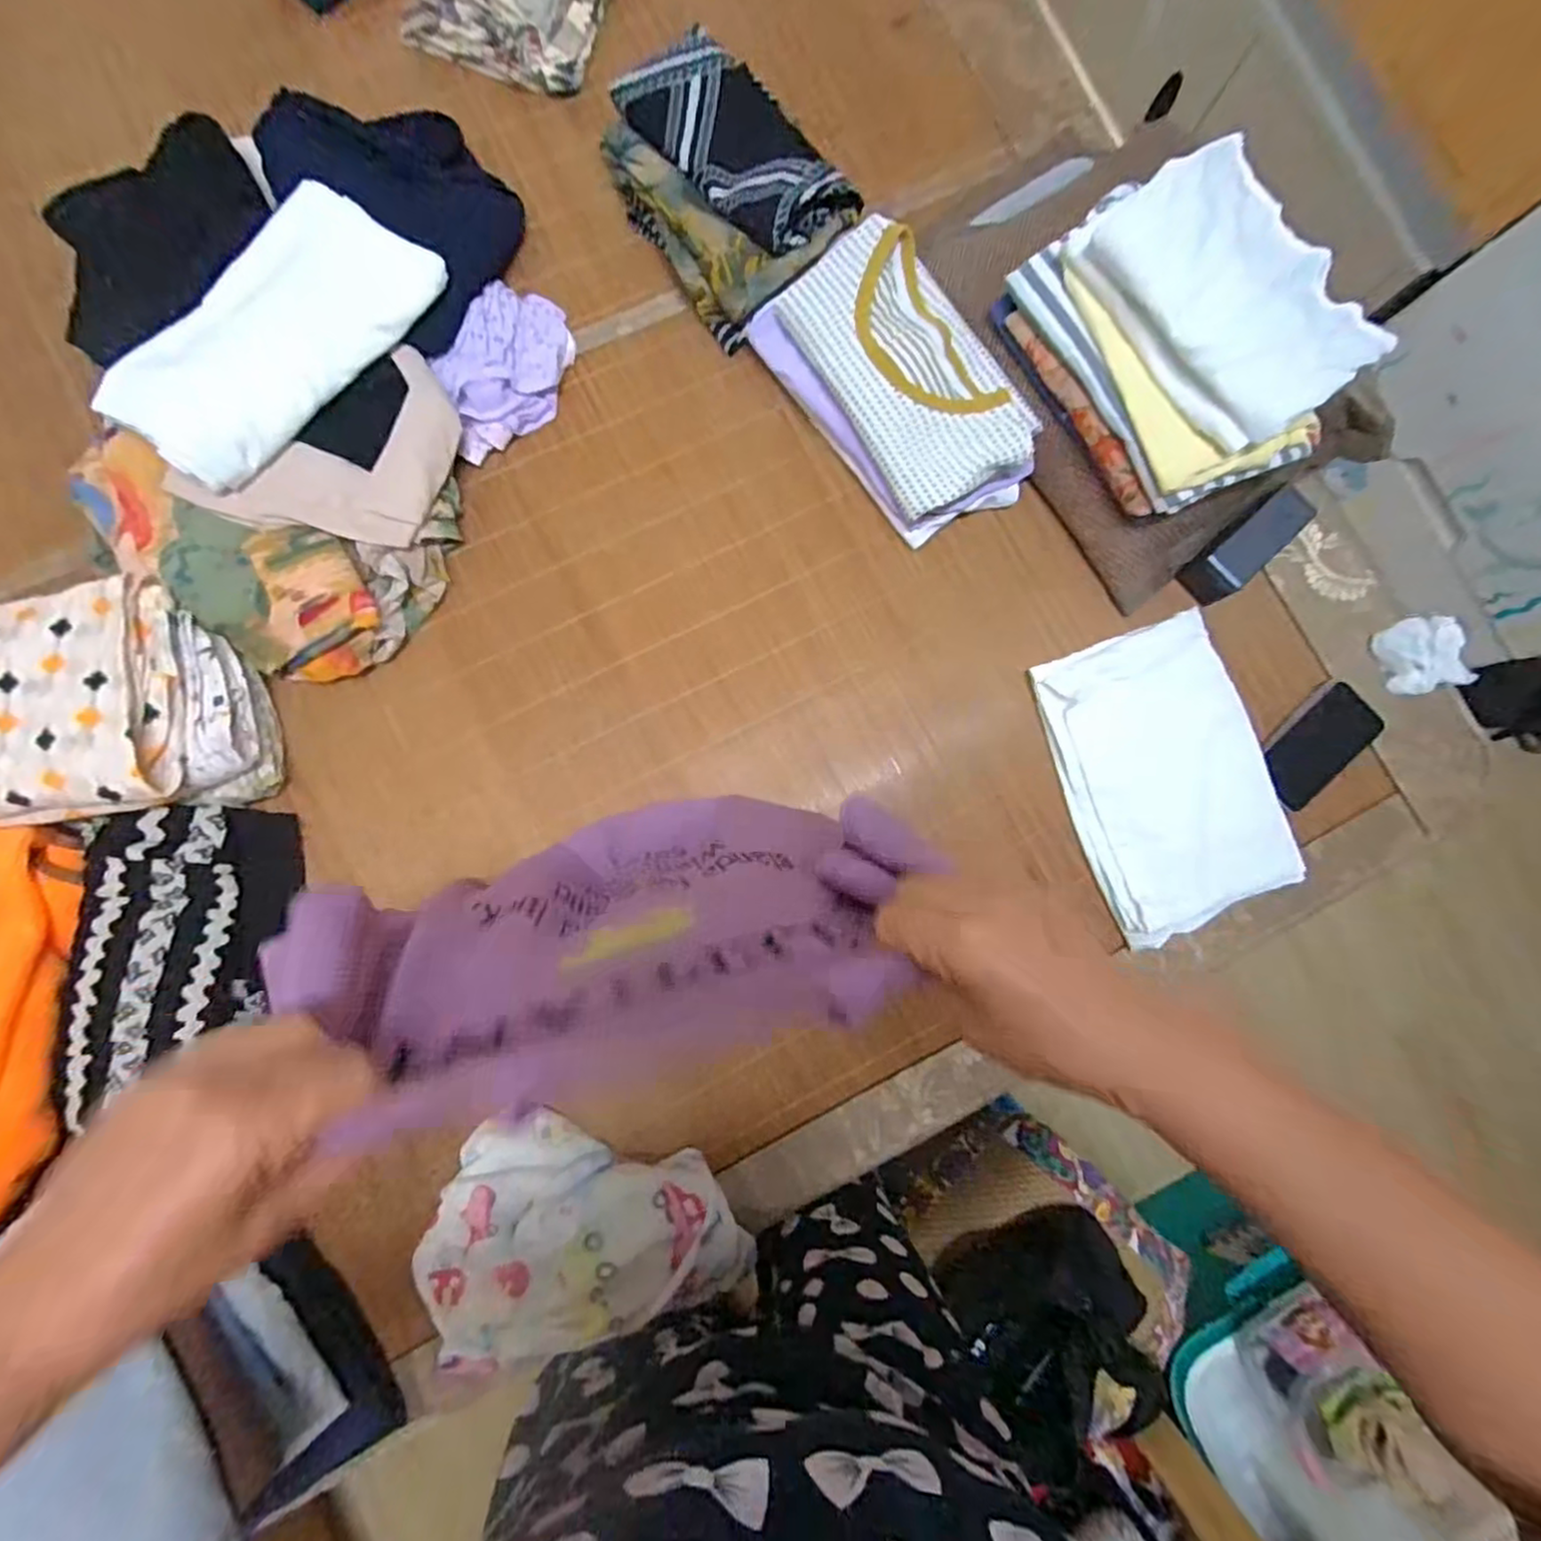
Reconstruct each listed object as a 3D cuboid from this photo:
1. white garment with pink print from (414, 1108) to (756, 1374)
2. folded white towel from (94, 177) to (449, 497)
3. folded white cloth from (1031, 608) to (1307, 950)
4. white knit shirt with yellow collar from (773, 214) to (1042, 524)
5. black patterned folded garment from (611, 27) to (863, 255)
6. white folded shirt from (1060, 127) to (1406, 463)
[{"bbox_3d":[-0.174,0.403,0.594,0.264,0.096,0.181,-17,86,-4],"label":"white garment with pink print"},{"bbox_3d":[-0.442,-0.393,0.592,0.148,0.020,0.290,32,77,-5],"label":"folded white towel"},{"bbox_3d":[0.396,0.002,0.664,0.191,0.042,0.284,-20,86,-3],"label":"folded white cloth"},{"bbox_3d":[0.136,-0.398,0.647,0.149,0.031,0.275,-31,87,-5],"label":"white knit shirt with yellow collar"},{"bbox_3d":[-0.035,-0.632,0.656,0.127,0.042,0.272,-40,88,-6],"label":"black patterned folded garment"},{"bbox_3d":[0.390,-0.408,0.562,0.160,0.047,0.243,-33,87,-5],"label":"white folded shirt"}]

